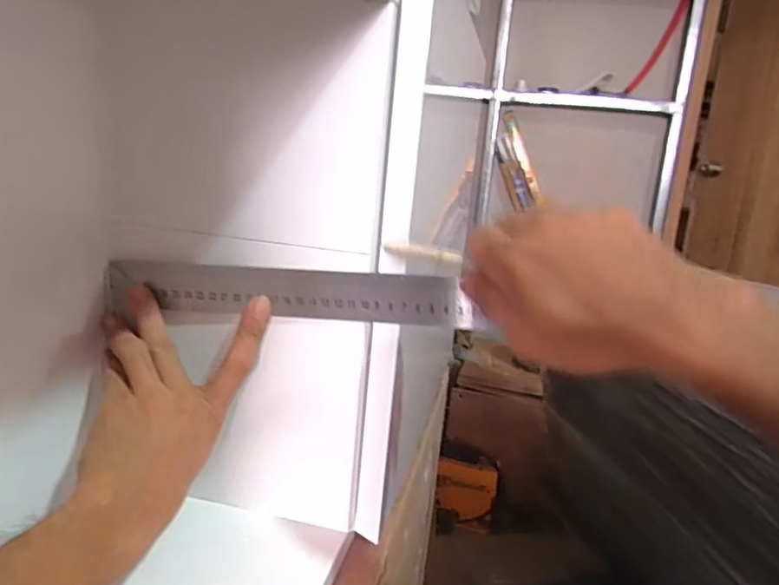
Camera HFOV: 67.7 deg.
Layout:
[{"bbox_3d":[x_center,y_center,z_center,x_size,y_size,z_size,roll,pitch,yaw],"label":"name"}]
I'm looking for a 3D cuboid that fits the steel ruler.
[{"bbox_3d":[-0.080,0.001,0.432,0.272,0.038,0.008,3,12,11],"label":"steel ruler"}]

